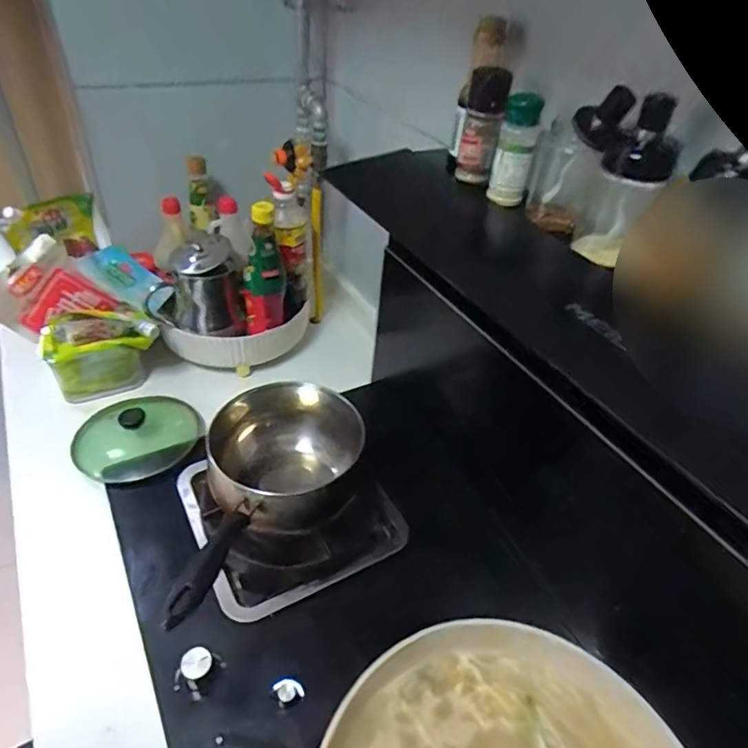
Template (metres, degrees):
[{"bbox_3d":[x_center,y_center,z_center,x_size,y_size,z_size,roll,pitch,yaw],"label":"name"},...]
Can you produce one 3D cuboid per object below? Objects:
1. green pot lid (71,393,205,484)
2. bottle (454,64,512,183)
[{"bbox_3d":[-0.351,0.081,0.797,0.180,0.075,0.181,4,40,-3],"label":"green pot lid"},{"bbox_3d":[0.121,-0.279,0.600,0.044,0.121,0.046,12,41,6],"label":"bottle"}]

